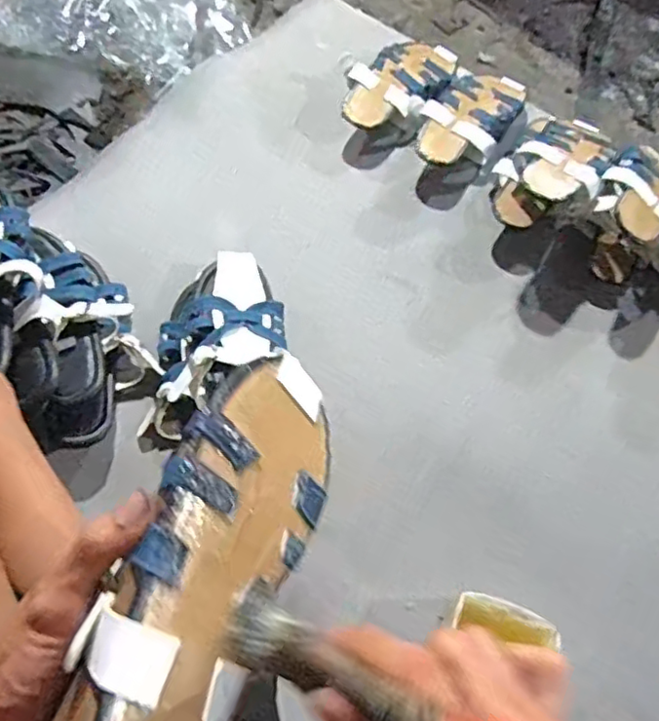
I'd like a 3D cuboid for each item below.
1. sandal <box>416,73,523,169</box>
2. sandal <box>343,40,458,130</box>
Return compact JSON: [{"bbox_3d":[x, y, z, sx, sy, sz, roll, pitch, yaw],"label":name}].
[{"bbox_3d":[0.196,-0.342,0.846,0.111,0.054,0.219,33,69,10],"label":"sandal"},{"bbox_3d":[0.104,-0.397,0.878,0.112,0.047,0.217,43,71,14],"label":"sandal"}]

